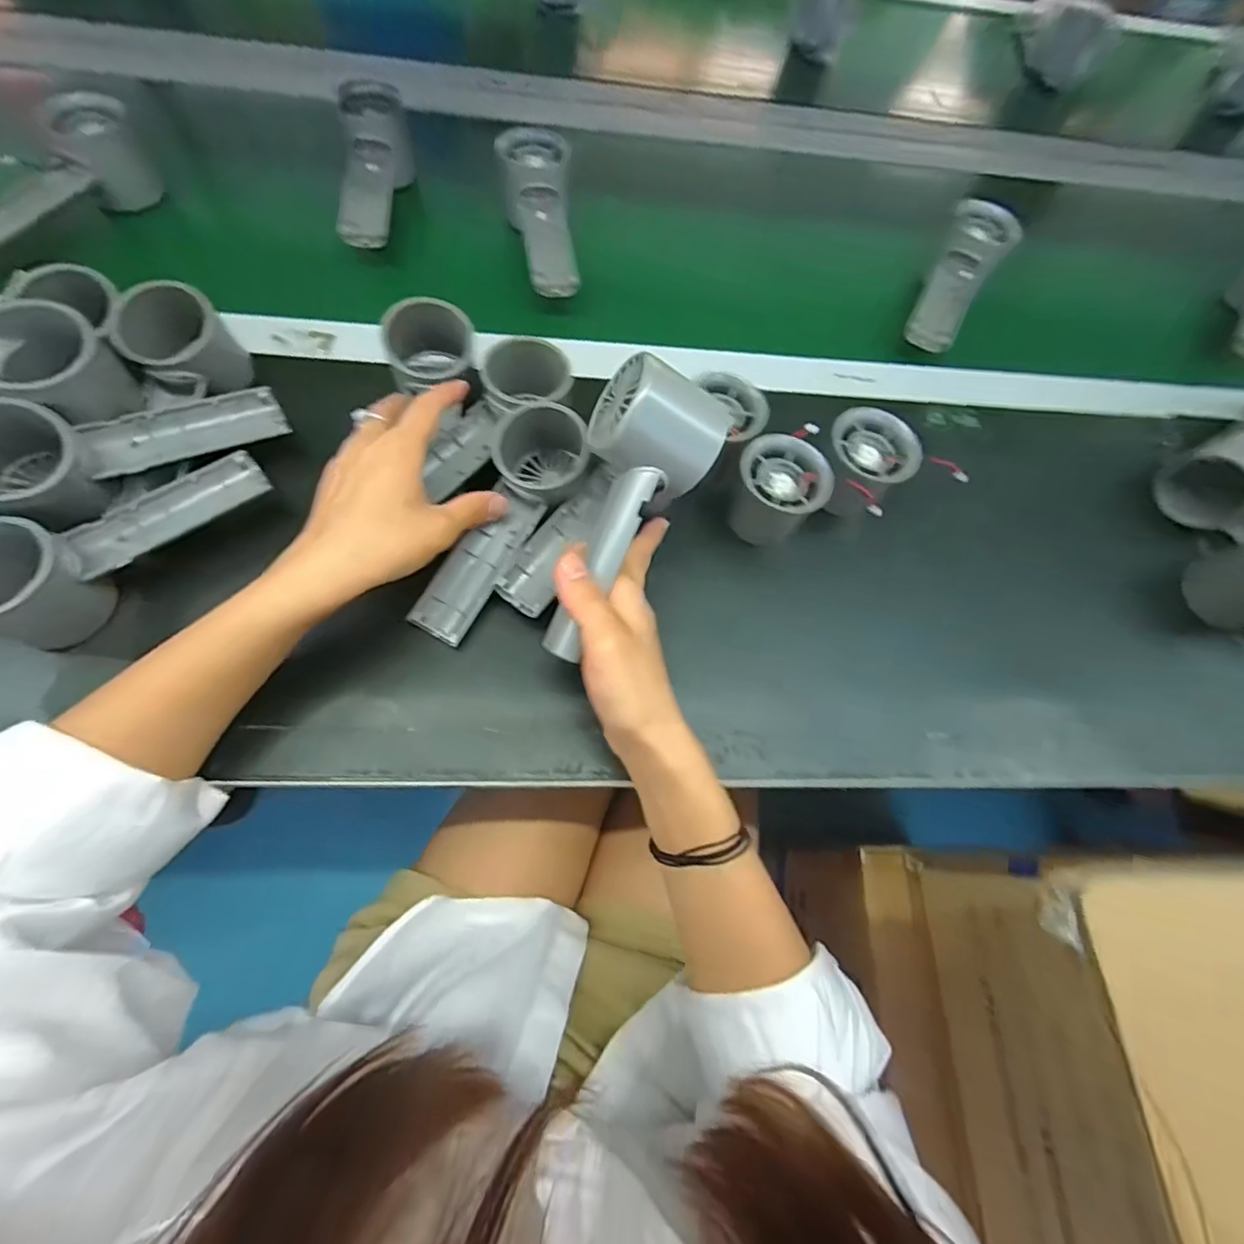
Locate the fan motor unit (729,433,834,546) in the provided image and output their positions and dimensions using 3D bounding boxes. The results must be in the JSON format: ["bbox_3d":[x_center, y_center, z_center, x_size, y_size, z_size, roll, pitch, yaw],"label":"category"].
[{"bbox_3d":[0.103,-0.085,0.370,0.057,0.059,0.047,9,68,2],"label":"fan motor unit"}]

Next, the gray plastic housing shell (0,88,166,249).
[{"bbox_3d":[-0.438,-0.335,0.426,0.057,0.057,0.159,36,72,12],"label":"gray plastic housing shell"}]

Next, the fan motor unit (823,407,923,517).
[{"bbox_3d":[0.168,-0.109,0.389,0.054,0.056,0.055,0,68,-2],"label":"fan motor unit"}]

